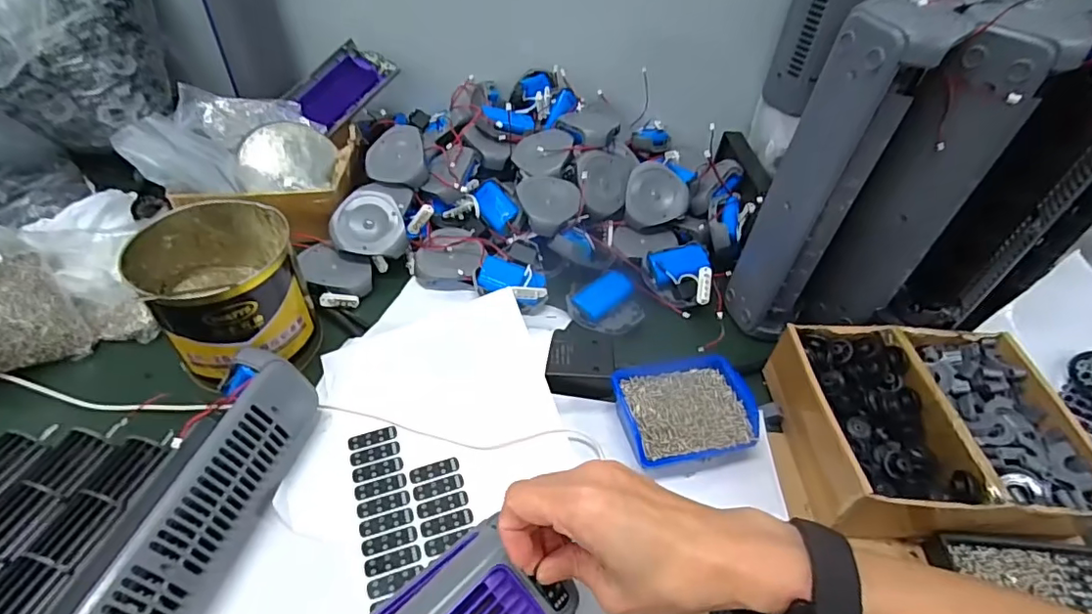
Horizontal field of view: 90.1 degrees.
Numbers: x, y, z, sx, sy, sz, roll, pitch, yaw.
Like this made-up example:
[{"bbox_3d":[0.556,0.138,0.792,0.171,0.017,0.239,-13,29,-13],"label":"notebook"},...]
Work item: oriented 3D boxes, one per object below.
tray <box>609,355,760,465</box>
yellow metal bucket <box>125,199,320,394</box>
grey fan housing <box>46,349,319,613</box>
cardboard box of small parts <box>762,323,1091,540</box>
[{"bbox_3d":[0.116,0.088,0.472,0.113,0.038,0.088,-5,47,-11],"label":"tray"},{"bbox_3d":[-0.276,-0.013,0.478,0.112,0.102,0.122,-31,57,-31],"label":"yellow metal bucket"},{"bbox_3d":[-0.259,0.166,0.347,0.083,0.074,0.310,13,46,6],"label":"grey fan housing"},{"bbox_3d":[0.323,0.101,0.465,0.216,0.062,0.177,3,46,-3],"label":"cardboard box of small parts"}]

